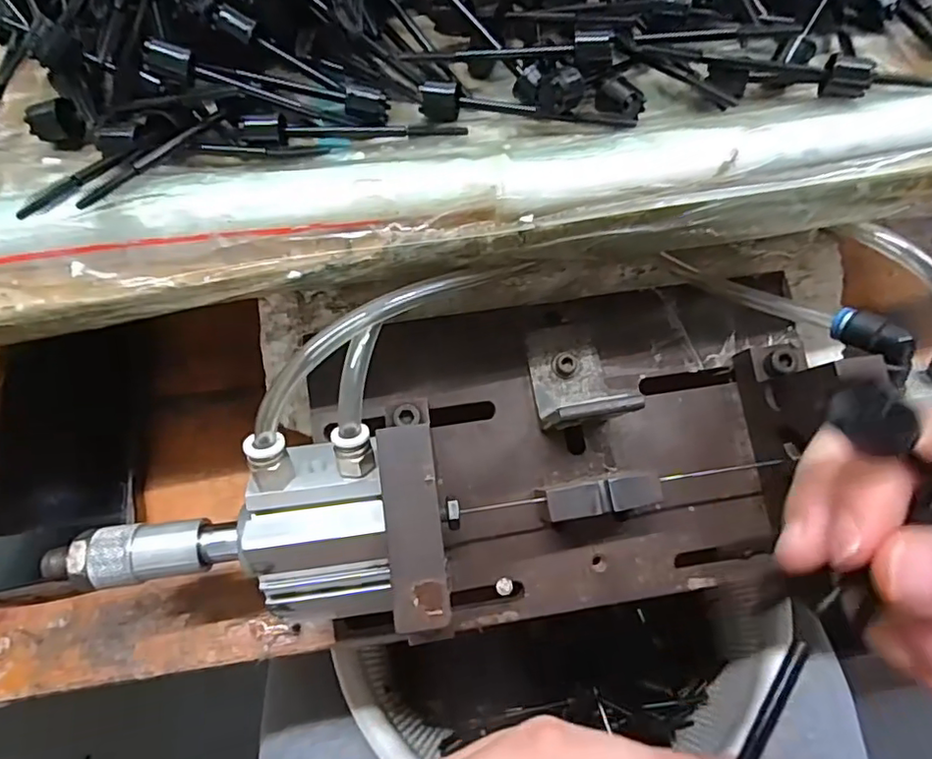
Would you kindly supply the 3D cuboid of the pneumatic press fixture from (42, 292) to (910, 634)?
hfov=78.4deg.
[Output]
[{"bbox_3d":[-0.002,0.035,0.261,0.314,0.107,0.141,-8,63,-4],"label":"pneumatic press fixture"}]

